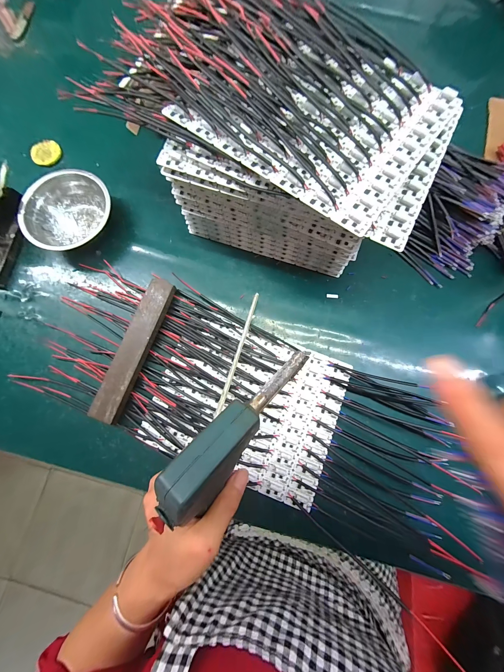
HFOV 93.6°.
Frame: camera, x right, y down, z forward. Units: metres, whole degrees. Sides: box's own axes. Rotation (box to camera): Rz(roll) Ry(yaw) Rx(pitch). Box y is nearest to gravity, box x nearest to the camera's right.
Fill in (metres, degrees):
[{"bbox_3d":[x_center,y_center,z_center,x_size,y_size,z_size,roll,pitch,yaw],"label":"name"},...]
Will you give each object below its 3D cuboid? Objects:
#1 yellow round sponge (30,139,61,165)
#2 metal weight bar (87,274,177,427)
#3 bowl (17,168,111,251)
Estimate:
[{"bbox_3d":[-0.348,-0.310,0.400,0.048,0.010,0.039,-41,83,-7],"label":"yellow round sponge"},{"bbox_3d":[-0.159,0.015,0.324,0.037,0.021,0.197,19,80,3],"label":"metal weight bar"},{"bbox_3d":[-0.281,-0.193,0.362,0.125,0.041,0.125,0,80,-1],"label":"bowl"}]

